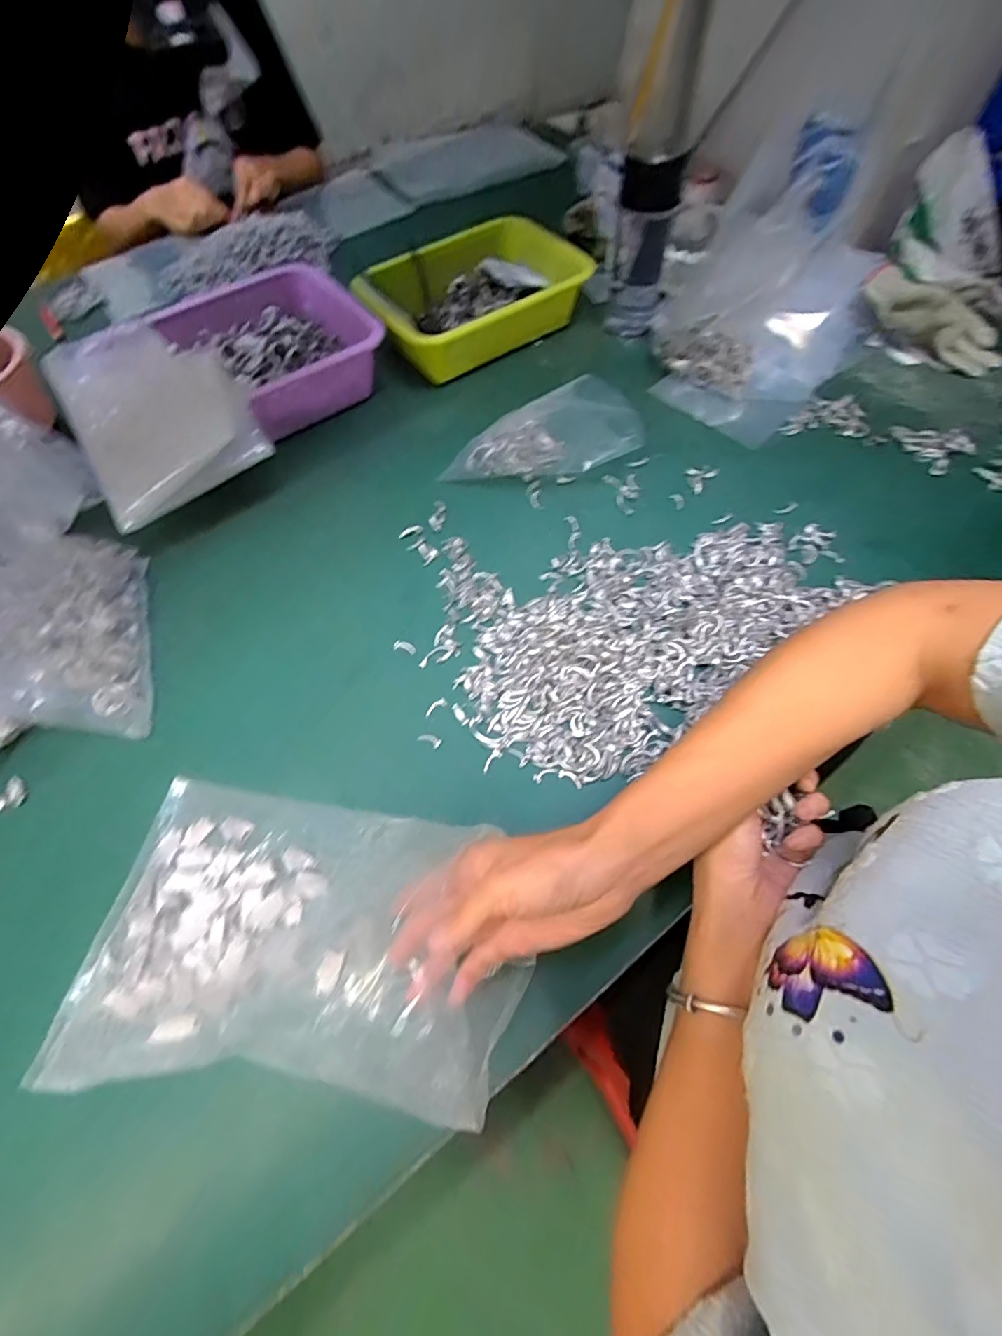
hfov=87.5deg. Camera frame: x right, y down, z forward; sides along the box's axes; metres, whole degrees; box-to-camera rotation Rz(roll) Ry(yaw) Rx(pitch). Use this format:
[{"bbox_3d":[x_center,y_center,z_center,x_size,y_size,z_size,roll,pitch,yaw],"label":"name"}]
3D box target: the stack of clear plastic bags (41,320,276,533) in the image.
[{"bbox_3d":[-0.347,-0.263,0.528,0.157,0.059,0.224,-30,65,-14],"label":"stack of clear plastic bags"}]

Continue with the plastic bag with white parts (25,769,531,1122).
[{"bbox_3d":[-0.135,0.160,0.318,0.282,0.105,0.178,5,61,6],"label":"plastic bag with white parts"}]

